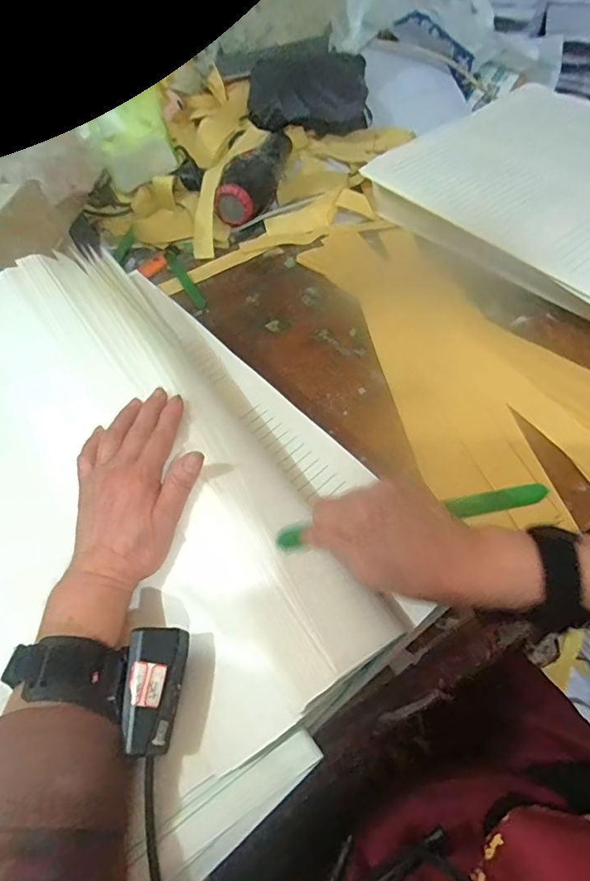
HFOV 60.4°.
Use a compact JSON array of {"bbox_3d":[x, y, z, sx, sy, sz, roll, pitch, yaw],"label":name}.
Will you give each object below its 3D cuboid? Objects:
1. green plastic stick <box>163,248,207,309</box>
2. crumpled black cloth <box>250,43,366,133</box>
[{"bbox_3d":[-0.161,-0.237,0.731,0.019,0.008,0.145,-24,56,-13],"label":"green plastic stick"},{"bbox_3d":[0.023,-0.623,0.895,0.204,0.090,0.160,-1,53,3],"label":"crumpled black cloth"}]

